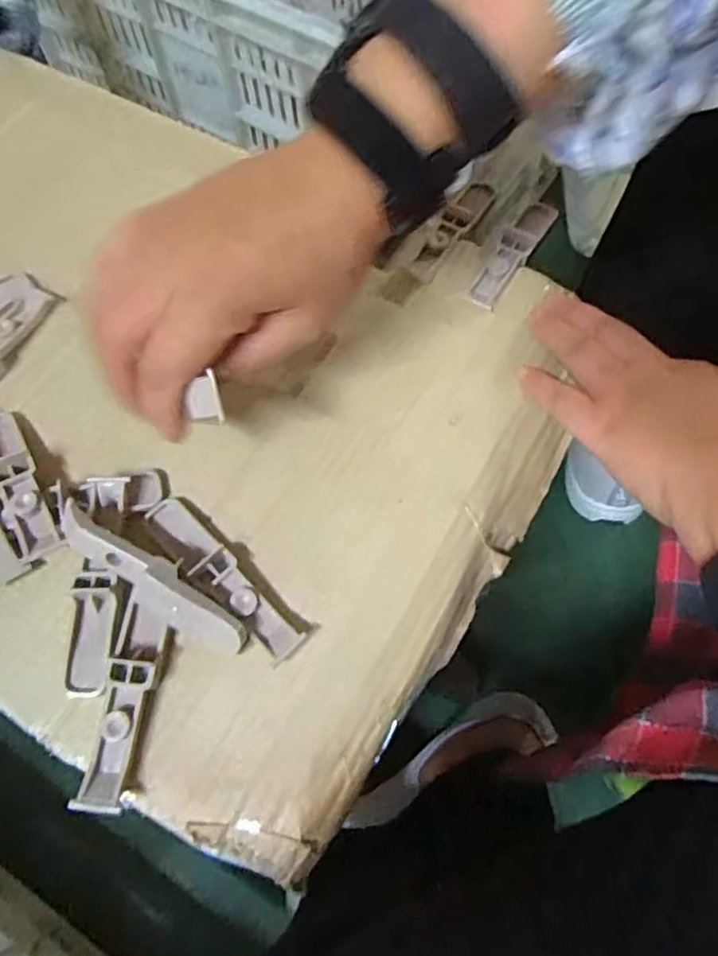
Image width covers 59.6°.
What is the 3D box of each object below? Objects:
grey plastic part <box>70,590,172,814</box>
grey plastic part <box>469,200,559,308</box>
[{"bbox_3d":[-0.098,0.096,0.268,0.020,0.016,0.081,5,67,3],"label":"grey plastic part"},{"bbox_3d":[0.090,-0.133,0.370,0.020,0.009,0.082,34,72,14],"label":"grey plastic part"}]

